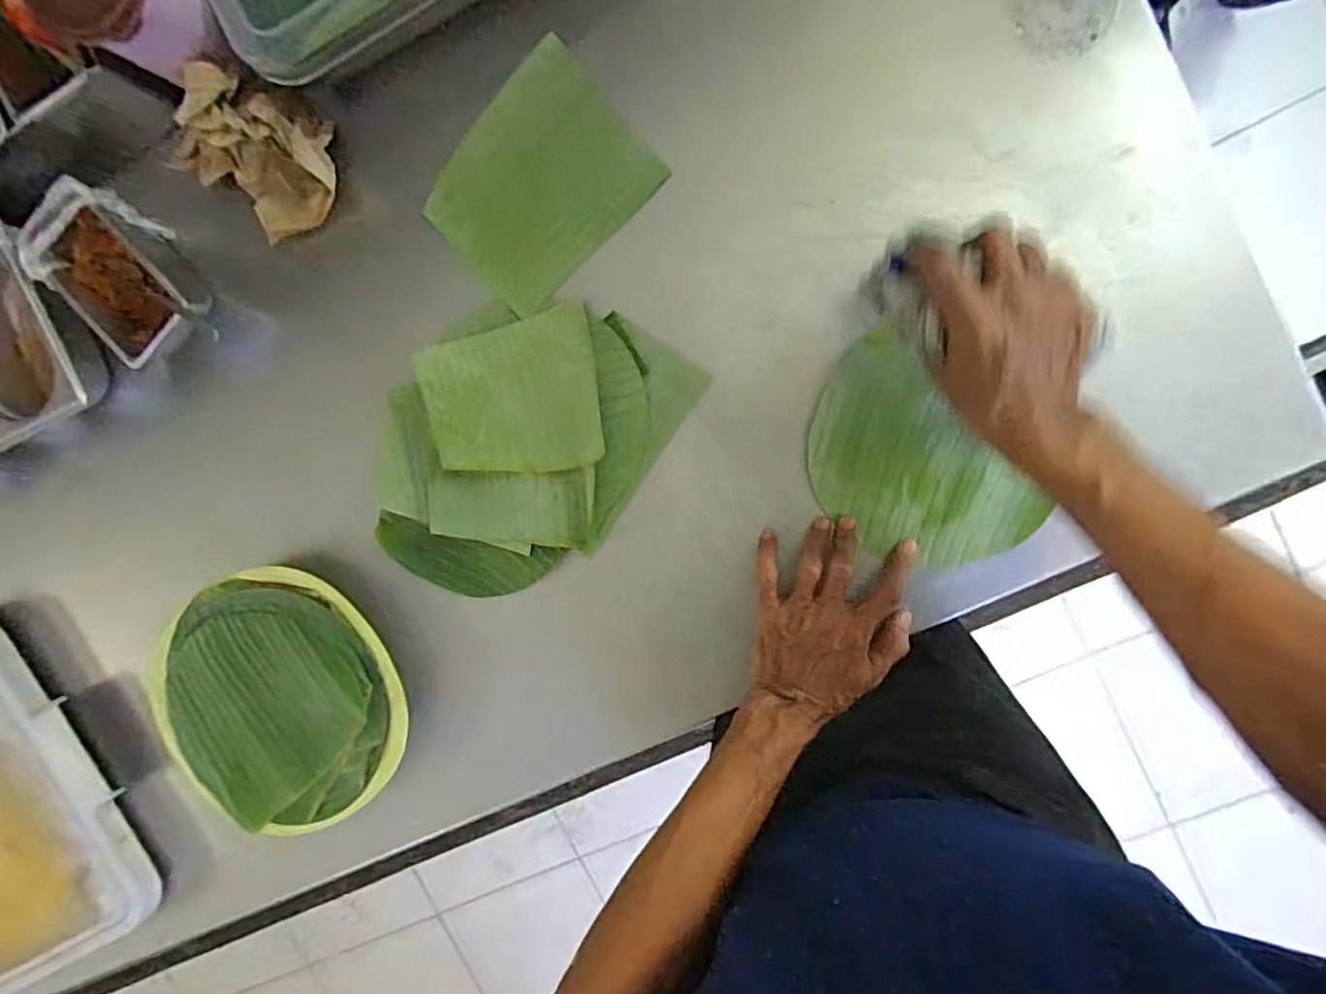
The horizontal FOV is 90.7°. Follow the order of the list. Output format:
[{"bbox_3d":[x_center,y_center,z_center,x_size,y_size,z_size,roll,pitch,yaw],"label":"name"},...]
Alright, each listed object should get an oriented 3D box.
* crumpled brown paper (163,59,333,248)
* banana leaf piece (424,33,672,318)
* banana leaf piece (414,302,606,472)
[{"bbox_3d":[-0.326,-0.272,0.515,0.129,0.055,0.101,33,98,2],"label":"crumpled brown paper"},{"bbox_3d":[-0.100,-0.248,0.517,0.144,0.007,0.163,45,98,0],"label":"banana leaf piece"},{"bbox_3d":[-0.121,-0.079,0.527,0.139,0.019,0.122,-10,94,6],"label":"banana leaf piece"}]

